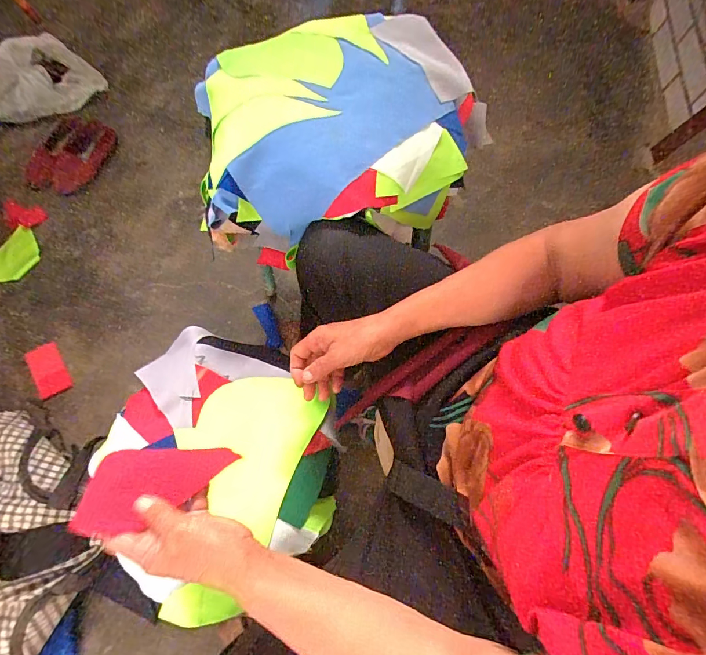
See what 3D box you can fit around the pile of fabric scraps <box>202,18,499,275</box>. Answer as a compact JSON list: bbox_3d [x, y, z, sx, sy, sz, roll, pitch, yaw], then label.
[{"bbox_3d":[-0.003,-0.303,0.596,0.441,0.136,0.375,-12,69,-5],"label":"pile of fabric scraps"}]

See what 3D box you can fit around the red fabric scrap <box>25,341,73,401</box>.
[{"bbox_3d":[-0.717,0.099,0.924,0.065,0.007,0.134,-33,71,-15],"label":"red fabric scrap"}]

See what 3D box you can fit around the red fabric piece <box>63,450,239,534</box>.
[{"bbox_3d":[-0.193,0.158,0.396,0.138,0.010,0.074,1,53,-21],"label":"red fabric piece"}]

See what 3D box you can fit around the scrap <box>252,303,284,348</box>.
[{"bbox_3d":[-0.217,-0.003,1.005,0.044,0.008,0.120,-23,85,5],"label":"scrap"}]

